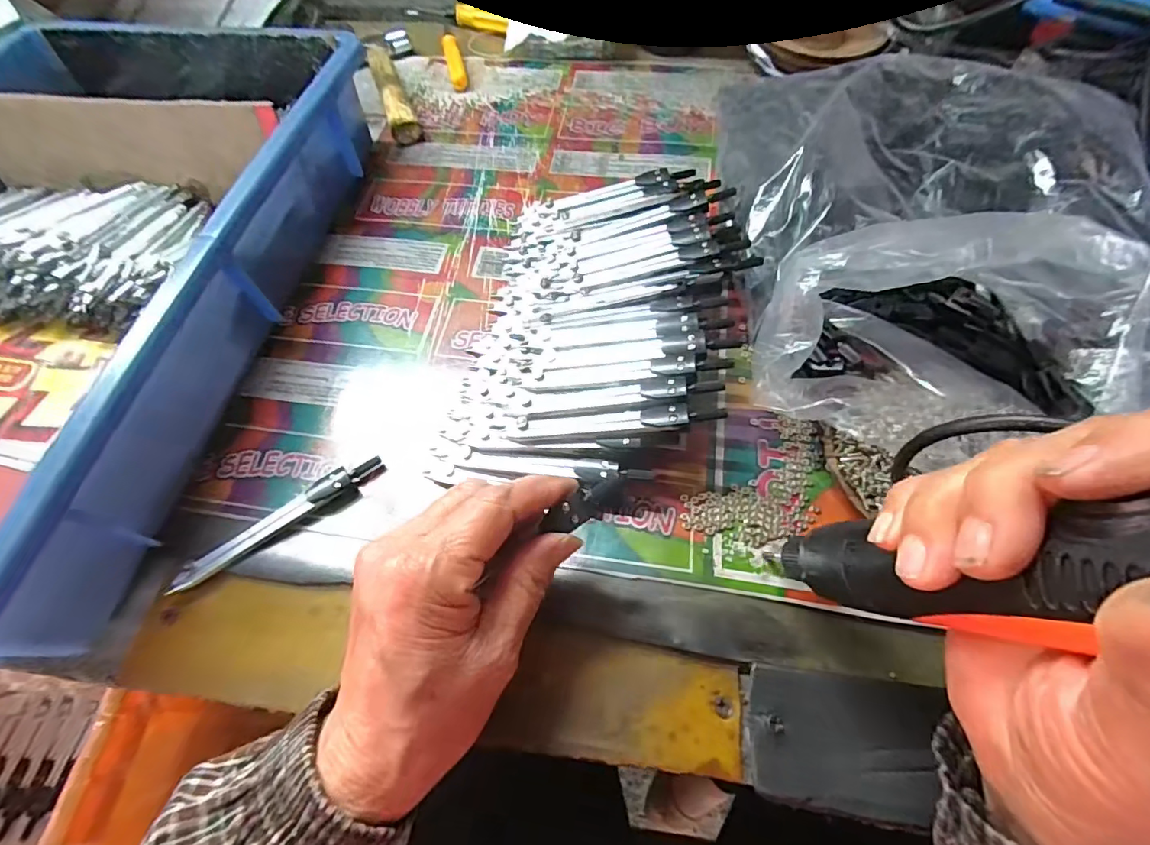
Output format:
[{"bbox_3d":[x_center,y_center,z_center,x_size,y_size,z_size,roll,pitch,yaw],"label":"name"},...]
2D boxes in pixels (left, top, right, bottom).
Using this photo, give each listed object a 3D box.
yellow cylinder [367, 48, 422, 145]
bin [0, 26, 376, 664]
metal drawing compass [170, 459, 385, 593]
[{"bbox_3d":[-0.162,-0.294,0.454,0.022,0.021,0.128,-19,62,-6],"label":"yellow cylinder"},{"bbox_3d":[-0.340,-0.093,0.323,0.309,0.084,0.425,7,62,7],"label":"bin"},{"bbox_3d":[-0.158,0.052,0.273,0.113,0.011,0.012,-34,65,-14],"label":"metal drawing compass"}]

